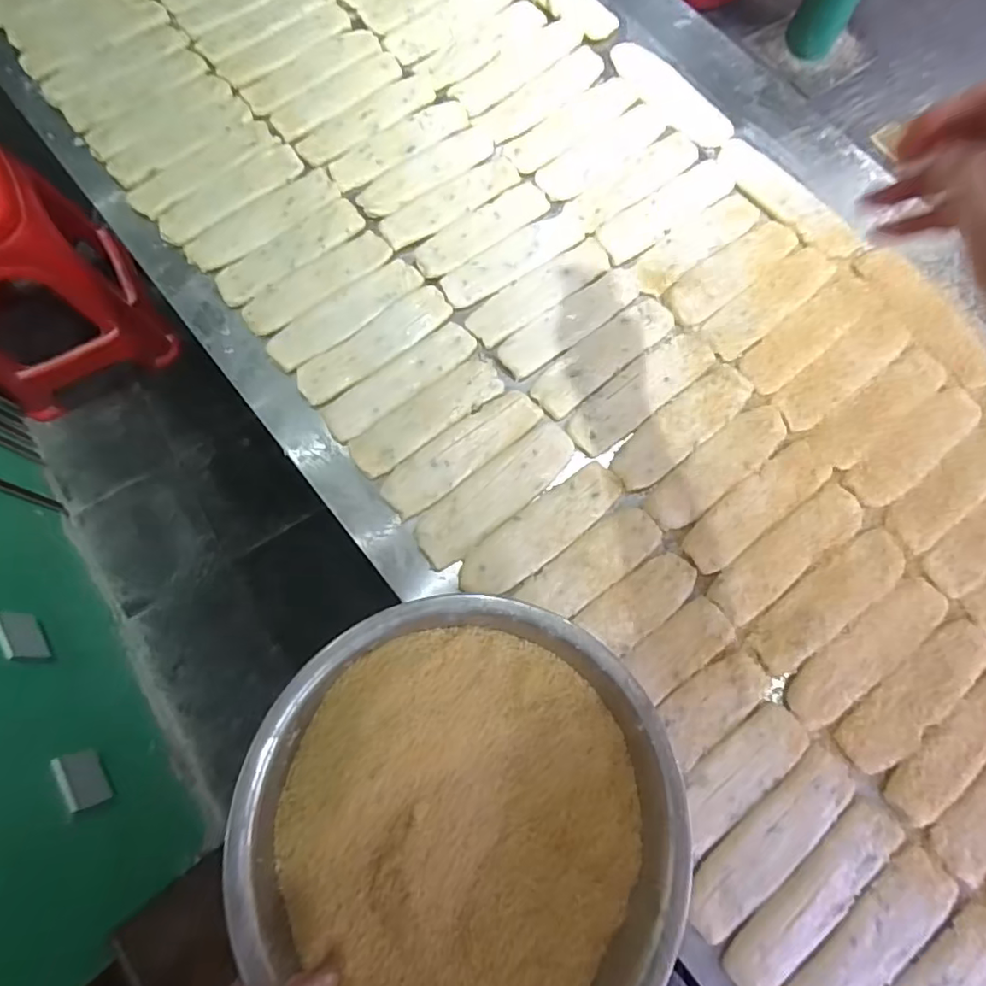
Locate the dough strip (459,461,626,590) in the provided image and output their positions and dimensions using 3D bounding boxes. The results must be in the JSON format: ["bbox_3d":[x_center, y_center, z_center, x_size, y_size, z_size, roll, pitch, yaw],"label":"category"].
[{"bbox_3d":[0.050,0.035,0.576,0.189,0.010,0.056,-36,78,-10],"label":"dough strip"}]

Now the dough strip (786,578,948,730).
[{"bbox_3d":[0.368,0.152,0.559,0.195,0.012,0.056,-35,78,-10],"label":"dough strip"}]

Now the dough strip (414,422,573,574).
[{"bbox_3d":[0.004,-0.003,0.583,0.190,0.007,0.060,-41,79,-11],"label":"dough strip"}]

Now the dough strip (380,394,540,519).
[{"bbox_3d":[-0.031,-0.044,0.600,0.184,0.010,0.050,-37,78,-11],"label":"dough strip"}]

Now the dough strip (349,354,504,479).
[{"bbox_3d":[-0.068,-0.082,0.606,0.176,0.008,0.049,-38,79,-11],"label":"dough strip"}]

